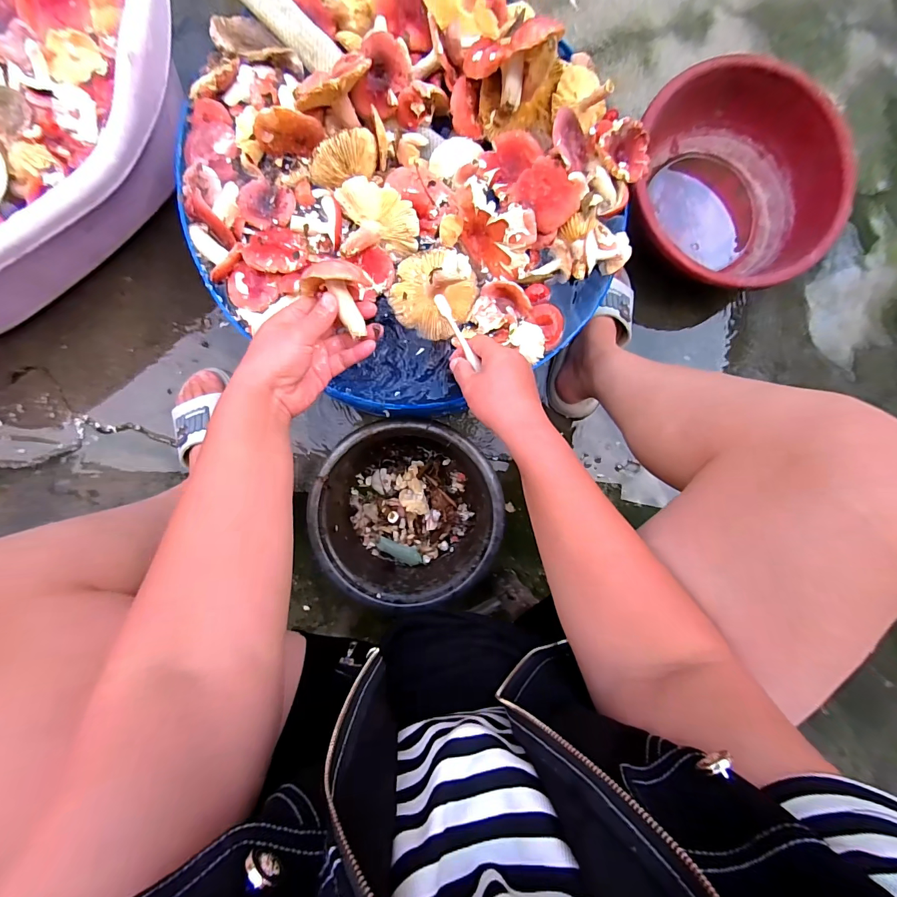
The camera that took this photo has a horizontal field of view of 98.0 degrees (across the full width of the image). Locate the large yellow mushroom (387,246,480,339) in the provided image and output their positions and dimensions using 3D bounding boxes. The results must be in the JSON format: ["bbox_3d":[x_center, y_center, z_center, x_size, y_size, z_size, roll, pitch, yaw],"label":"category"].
[{"bbox_3d":[-0.016,-0.201,0.471,0.103,0.070,0.112,0,90,-4],"label":"large yellow mushroom"}]

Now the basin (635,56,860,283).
[{"bbox_3d":[0.477,-0.442,0.675,0.330,0.123,0.351,0,90,-4],"label":"basin"}]

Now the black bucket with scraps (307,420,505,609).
[{"bbox_3d":[-0.063,0.095,0.623,0.263,0.138,0.262,0,90,-4],"label":"black bucket with scraps"}]

